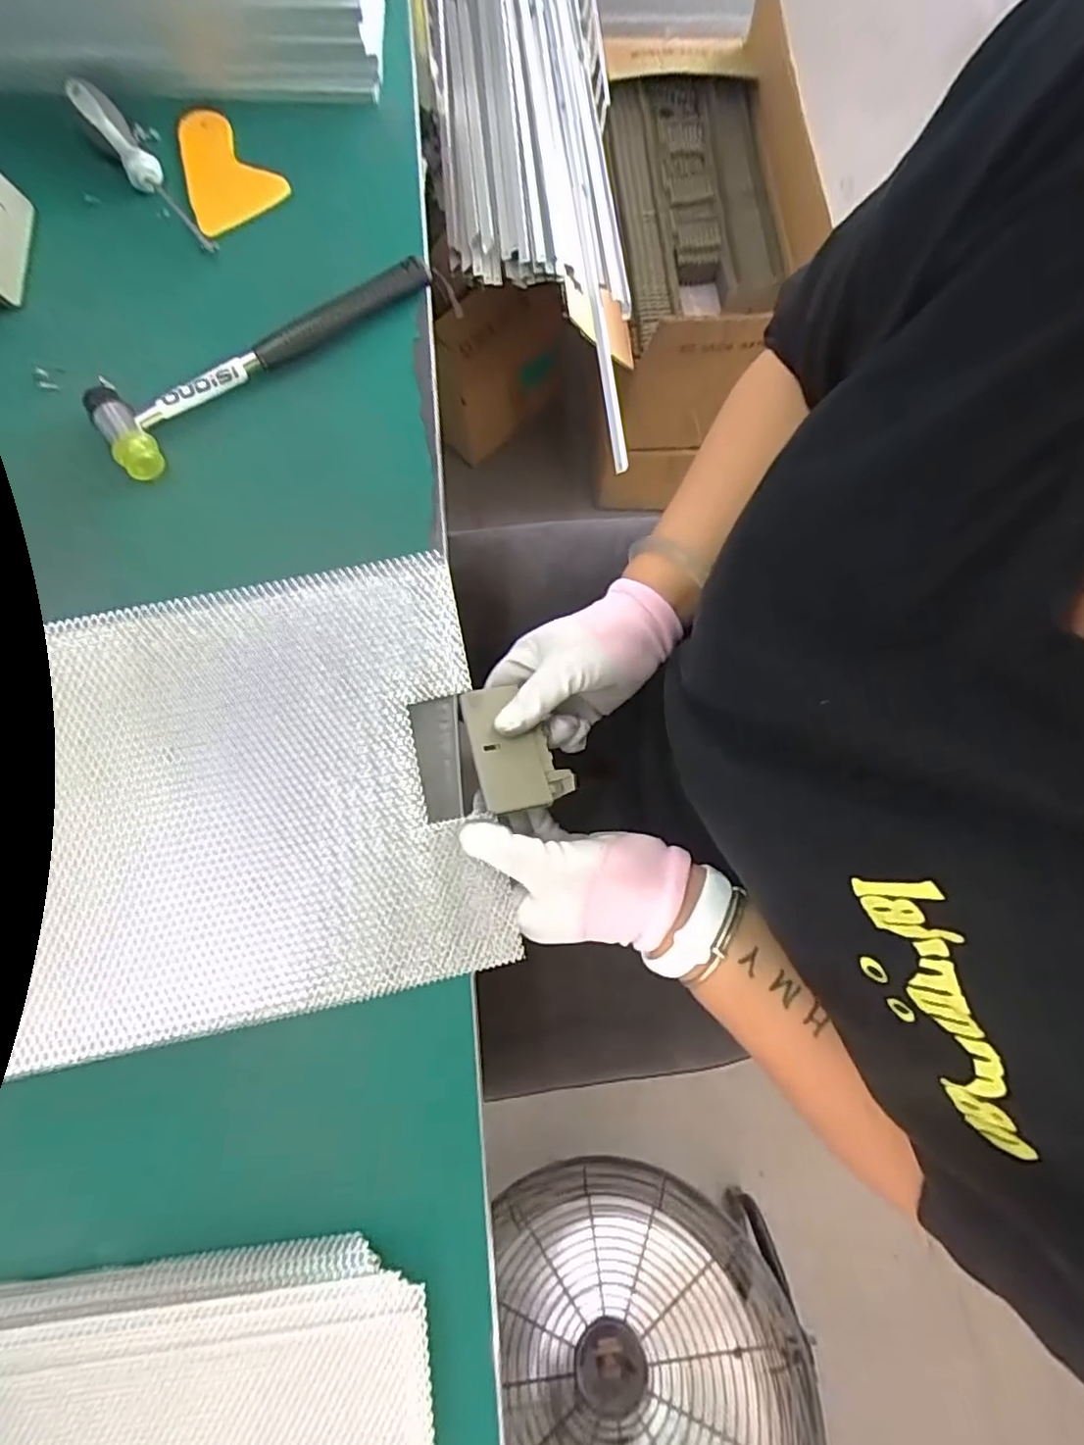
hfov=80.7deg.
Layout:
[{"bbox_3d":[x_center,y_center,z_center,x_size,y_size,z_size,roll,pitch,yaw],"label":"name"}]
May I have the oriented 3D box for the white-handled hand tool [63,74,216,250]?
[{"bbox_3d":[-0.287,-0.399,0.455,0.023,0.028,0.150,-36,82,-7],"label":"white-handled hand tool"}]

